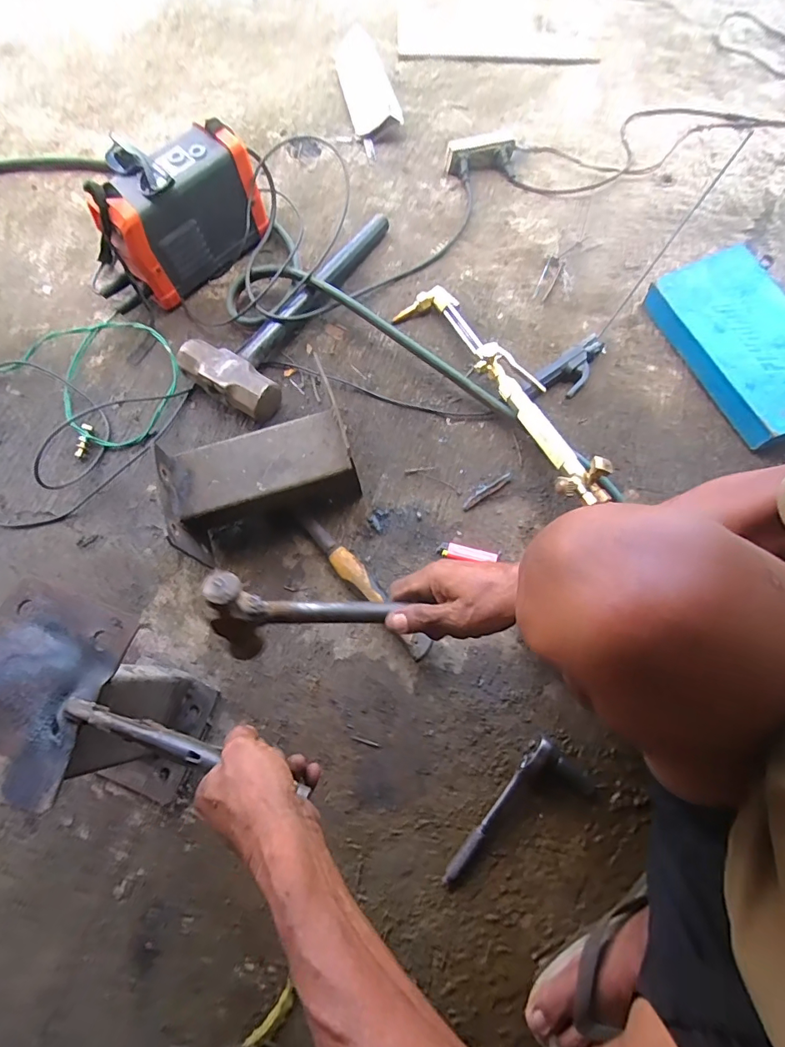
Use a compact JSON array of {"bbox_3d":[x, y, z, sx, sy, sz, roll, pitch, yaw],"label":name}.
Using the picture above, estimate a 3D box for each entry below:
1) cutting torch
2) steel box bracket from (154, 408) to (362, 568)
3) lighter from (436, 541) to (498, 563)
[{"bbox_3d":[0.161,-0.212,0.681,0.113,0.079,0.426,-29,73,-7],"label":"cutting torch"},{"bbox_3d":[-0.171,-0.050,0.648,0.240,0.111,0.135,-18,72,-4],"label":"steel box bracket"},{"bbox_3d":[0.102,0.040,0.642,0.081,0.011,0.021,13,73,6],"label":"lighter"}]

